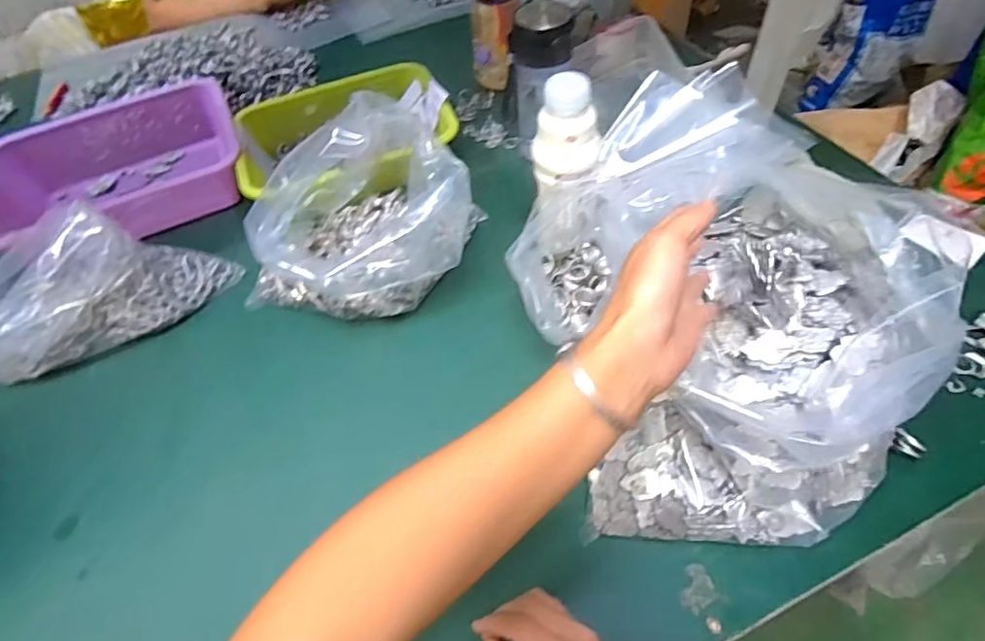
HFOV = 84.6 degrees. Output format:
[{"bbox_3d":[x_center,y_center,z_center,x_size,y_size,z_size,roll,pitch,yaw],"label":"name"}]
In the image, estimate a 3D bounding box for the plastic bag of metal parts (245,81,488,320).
[{"bbox_3d":[-0.147,-0.110,0.559,0.256,0.171,0.187,-6,55,0],"label":"plastic bag of metal parts"}]

